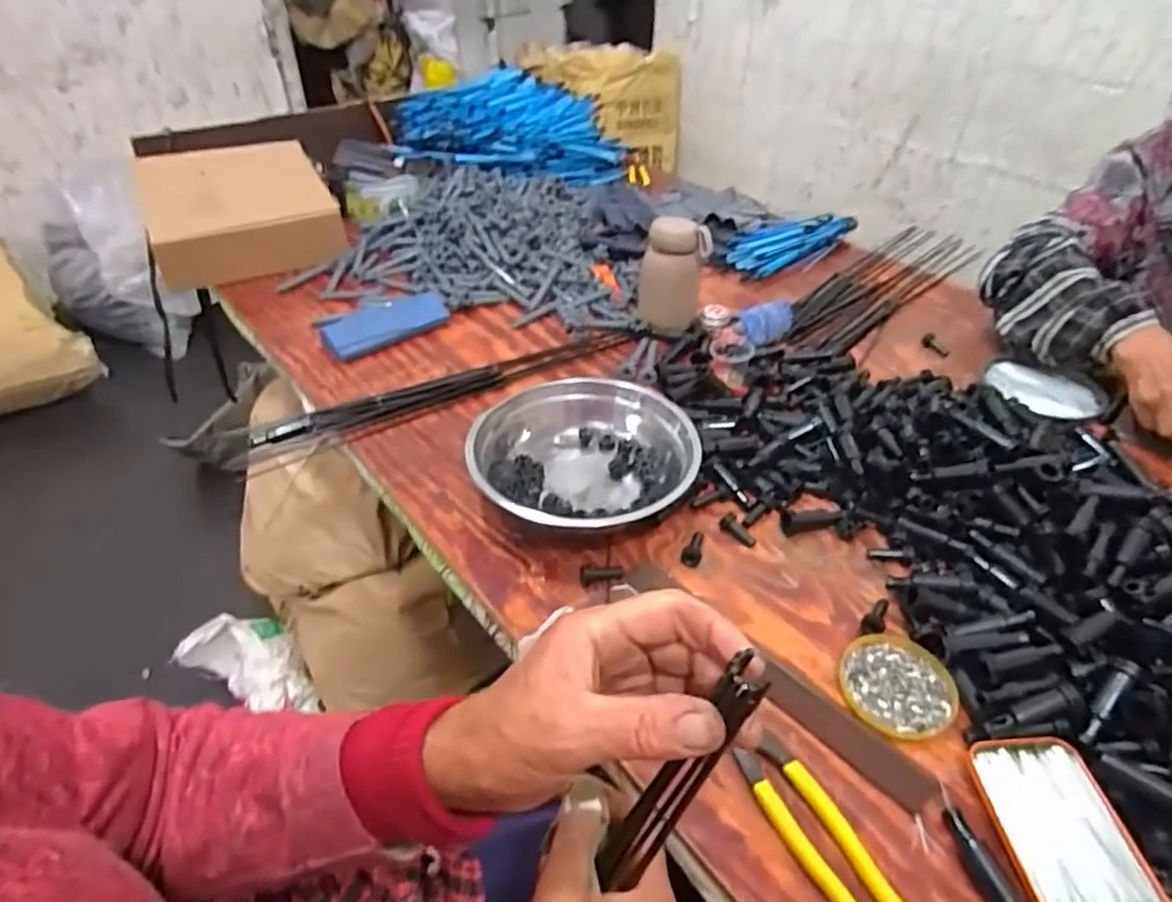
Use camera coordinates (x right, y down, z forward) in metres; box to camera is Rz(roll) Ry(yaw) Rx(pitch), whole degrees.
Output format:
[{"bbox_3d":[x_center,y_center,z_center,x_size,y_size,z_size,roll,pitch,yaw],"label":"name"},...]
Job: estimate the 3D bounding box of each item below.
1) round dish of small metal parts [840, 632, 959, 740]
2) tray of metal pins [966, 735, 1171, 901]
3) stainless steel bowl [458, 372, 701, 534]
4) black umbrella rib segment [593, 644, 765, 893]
[{"bbox_3d":[0.242,0.181,0.530,0.090,0.008,0.081,-32,51,-33],"label":"round dish of small metal parts"},{"bbox_3d":[0.310,0.256,0.433,0.076,0.021,0.143,-2,41,-4],"label":"tray of metal pins"},{"bbox_3d":[-0.002,0.010,0.683,0.211,0.060,0.216,1,41,-1],"label":"stainless steel bowl"},{"bbox_3d":[0.041,0.141,0.294,0.023,0.137,0.019,1,36,-33],"label":"black umbrella rib segment"}]

